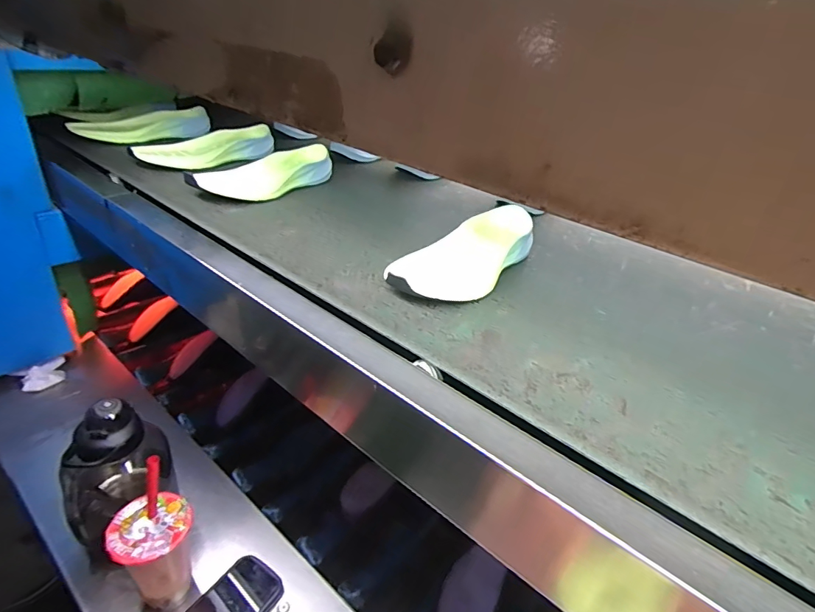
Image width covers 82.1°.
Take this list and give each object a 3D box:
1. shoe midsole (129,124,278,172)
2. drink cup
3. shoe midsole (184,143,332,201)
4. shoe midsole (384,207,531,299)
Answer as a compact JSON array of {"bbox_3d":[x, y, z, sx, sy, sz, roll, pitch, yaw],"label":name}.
[{"bbox_3d":[-0.394,-0.312,0.921,0.283,0.043,0.122,-18,39,-36],"label":"shoe midsole"},{"bbox_3d":[-0.315,0.294,0.584,0.090,0.192,0.084,-11,38,-27],"label":"drink cup"},{"bbox_3d":[-0.249,-0.227,0.796,0.084,0.055,0.276,25,35,28],"label":"shoe midsole"},{"bbox_3d":[0.081,-0.065,0.596,0.091,0.052,0.275,24,34,27],"label":"shoe midsole"}]

